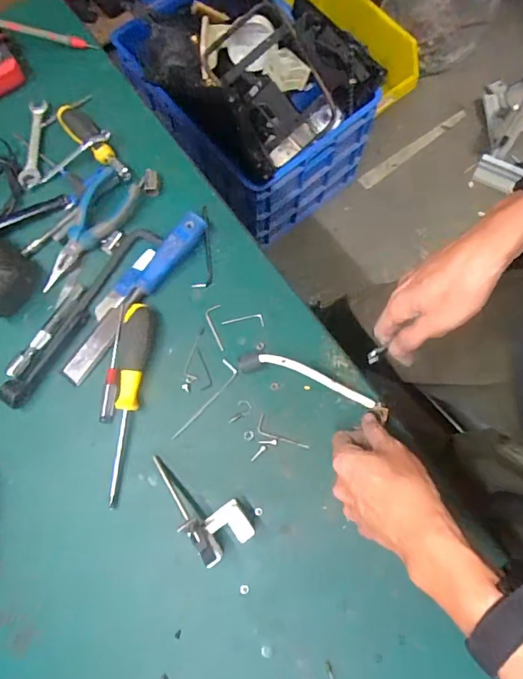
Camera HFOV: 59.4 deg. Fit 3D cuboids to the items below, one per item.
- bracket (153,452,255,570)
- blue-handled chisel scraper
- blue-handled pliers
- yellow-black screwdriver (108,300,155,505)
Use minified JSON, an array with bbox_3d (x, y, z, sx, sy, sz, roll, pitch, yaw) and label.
[{"bbox_3d":[-0.063,0.156,0.451,0.056,0.042,0.123,-42,79,-10],"label":"bracket"},{"bbox_3d":[-0.142,-0.050,0.512,0.031,0.024,0.227,36,78,9],"label":"blue-handled chisel scraper"},{"bbox_3d":[-0.196,-0.124,0.523,0.053,0.033,0.153,26,77,7],"label":"blue-handled pliers"},{"bbox_3d":[-0.142,0.063,0.475,0.030,0.026,0.203,7,75,2],"label":"yellow-black screwdriver"}]

